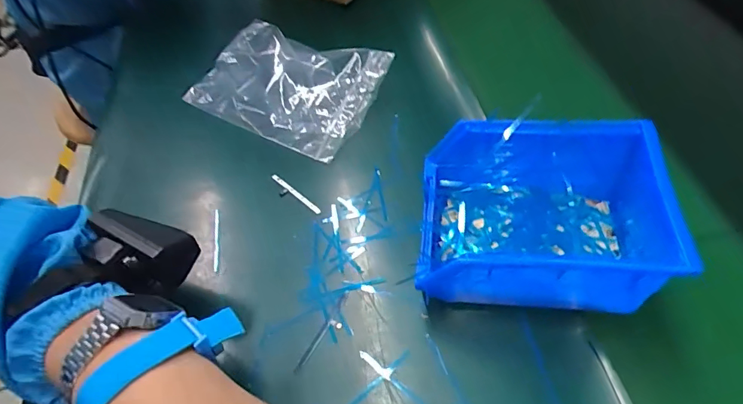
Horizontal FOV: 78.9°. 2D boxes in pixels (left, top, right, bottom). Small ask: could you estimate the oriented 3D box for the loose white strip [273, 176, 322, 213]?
[{"bbox_3d":[-0.063,-0.007,0.374,0.058,0.004,0.005,35,63,28],"label":"loose white strip"}]

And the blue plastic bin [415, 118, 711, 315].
[{"bbox_3d":[0.102,0.013,0.289,0.132,0.079,0.104,3,53,8],"label":"blue plastic bin"}]

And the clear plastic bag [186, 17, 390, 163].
[{"bbox_3d":[-0.087,-0.117,0.439,0.185,0.033,0.119,22,57,21],"label":"clear plastic bag"}]

